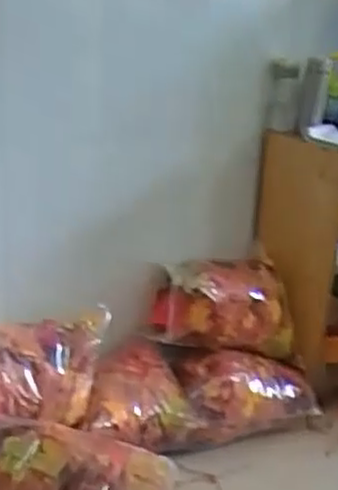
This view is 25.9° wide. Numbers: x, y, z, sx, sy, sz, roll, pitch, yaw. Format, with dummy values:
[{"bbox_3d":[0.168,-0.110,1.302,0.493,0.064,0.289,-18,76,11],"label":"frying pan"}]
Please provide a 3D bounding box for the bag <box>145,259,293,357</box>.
[{"bbox_3d":[0.149,0.168,1.876,0.393,0.238,0.120,-4,19,-17],"label":"bag"}]

